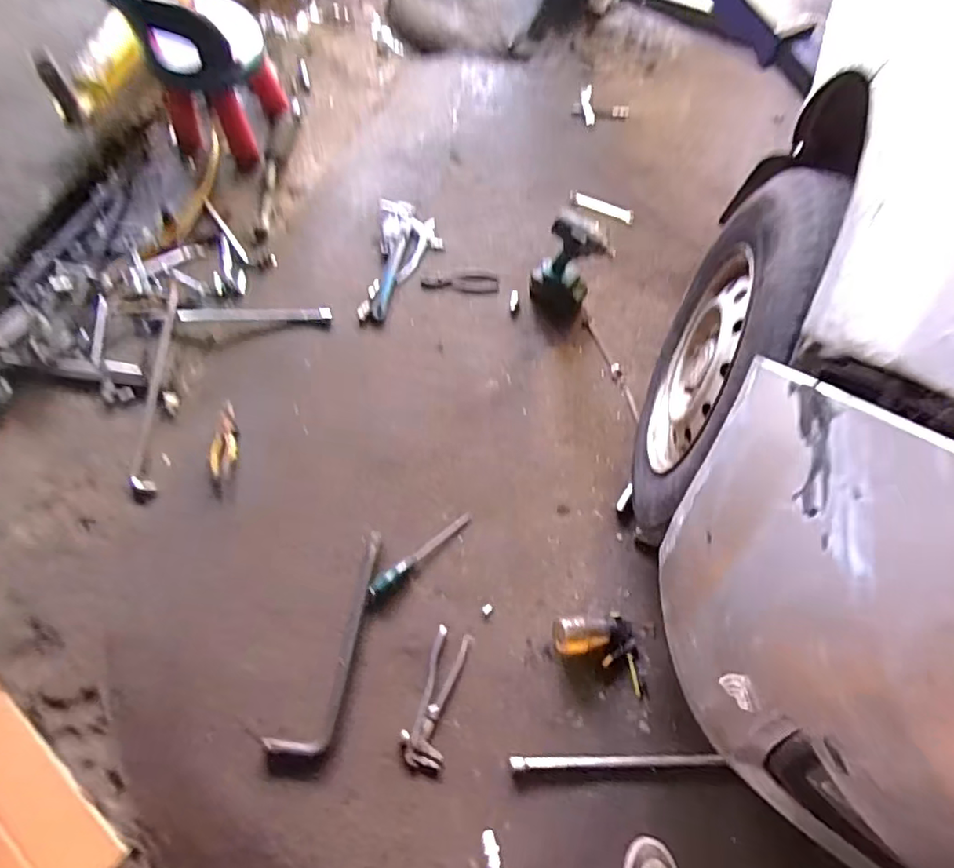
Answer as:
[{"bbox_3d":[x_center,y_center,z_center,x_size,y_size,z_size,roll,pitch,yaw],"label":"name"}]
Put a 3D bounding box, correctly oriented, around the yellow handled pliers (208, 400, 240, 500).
[{"bbox_3d":[-0.565,0.030,1.304,0.059,0.023,0.218,2,68,-4],"label":"yellow handled pliers"}]

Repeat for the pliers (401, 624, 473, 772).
[{"bbox_3d":[-0.073,0.504,1.114,0.079,0.026,0.247,17,68,2],"label":"pliers"}]

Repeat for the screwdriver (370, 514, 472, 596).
[{"bbox_3d":[-0.113,0.251,1.216,0.256,0.031,0.034,-35,75,-17],"label":"screwdriver"}]

